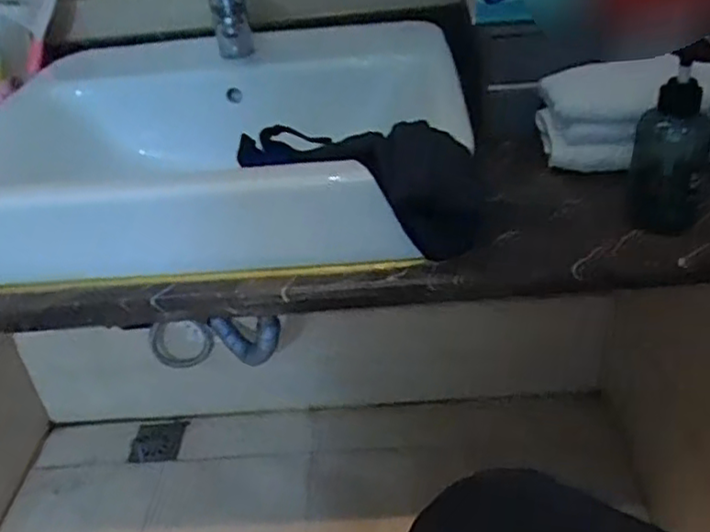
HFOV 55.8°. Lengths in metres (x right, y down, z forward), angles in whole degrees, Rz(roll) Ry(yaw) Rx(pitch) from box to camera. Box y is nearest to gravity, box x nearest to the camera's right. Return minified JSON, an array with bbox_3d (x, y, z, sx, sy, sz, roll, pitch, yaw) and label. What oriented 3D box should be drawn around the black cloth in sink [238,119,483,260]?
[{"bbox_3d":[0.010,-0.090,0.603,0.229,0.102,0.089,18,31,0],"label":"black cloth in sink"}]

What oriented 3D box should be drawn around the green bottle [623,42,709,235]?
[{"bbox_3d":[0.303,-0.123,0.635,0.068,0.175,0.086,9,36,20],"label":"green bottle"}]

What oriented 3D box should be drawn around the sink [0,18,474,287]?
[{"bbox_3d":[-0.147,-0.143,0.760,0.513,0.164,0.396,0,29,8],"label":"sink"}]

